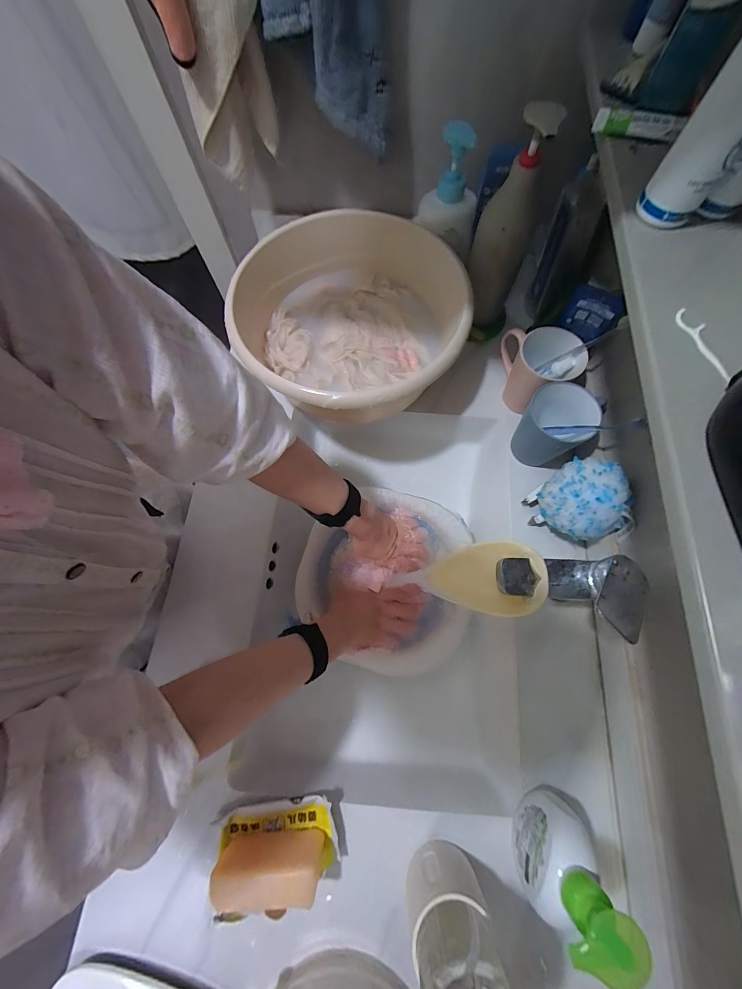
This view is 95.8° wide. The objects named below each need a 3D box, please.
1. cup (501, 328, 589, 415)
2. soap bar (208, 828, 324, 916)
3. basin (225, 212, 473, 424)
[{"bbox_3d":[0.244,-0.197,0.515,0.087,0.094,0.113,-25,73,-7],"label":"cup"},{"bbox_3d":[-0.104,0.385,0.347,0.102,0.069,0.028,-2,72,1],"label":"soap bar"},{"bbox_3d":[-0.010,-0.266,0.519,0.298,0.101,0.347,27,74,10],"label":"basin"}]

